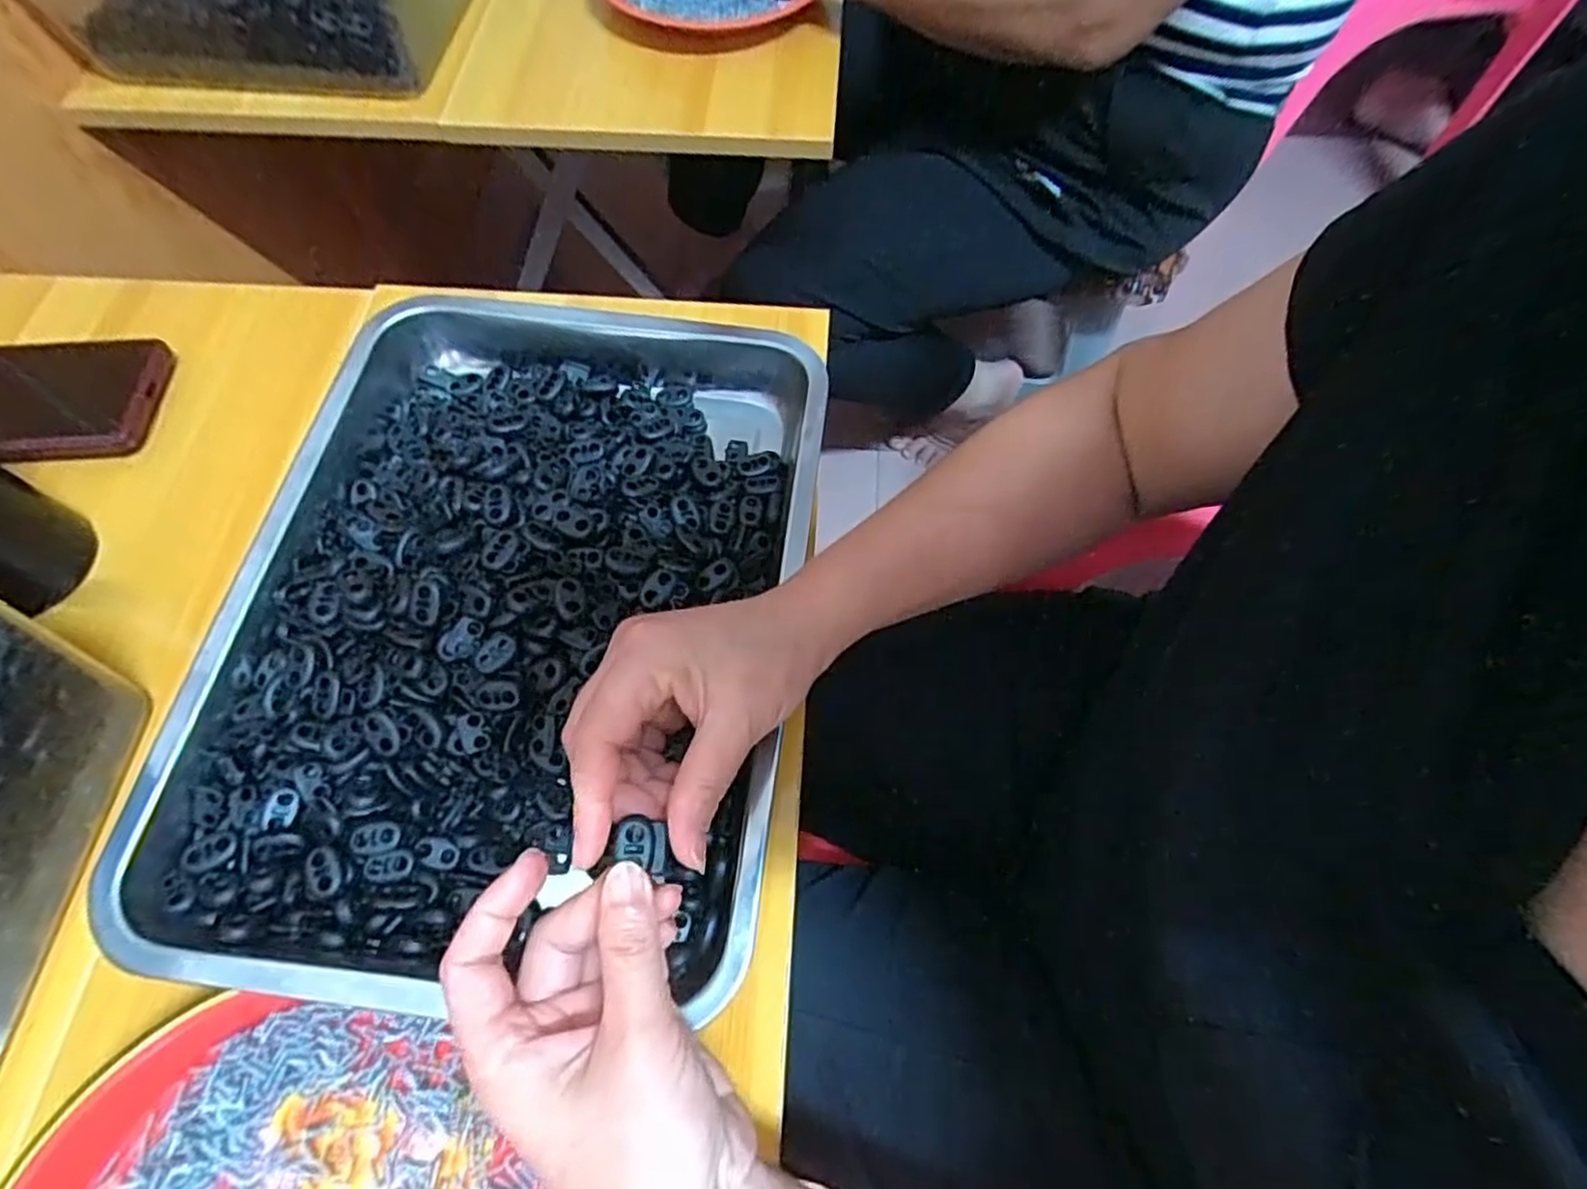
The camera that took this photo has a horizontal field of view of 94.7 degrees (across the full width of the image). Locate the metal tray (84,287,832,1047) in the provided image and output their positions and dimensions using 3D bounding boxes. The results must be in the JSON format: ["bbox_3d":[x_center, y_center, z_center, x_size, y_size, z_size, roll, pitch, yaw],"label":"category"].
[{"bbox_3d":[-0.136,-0.001,0.361,0.271,0.055,0.348,7,66,2],"label":"metal tray"}]

